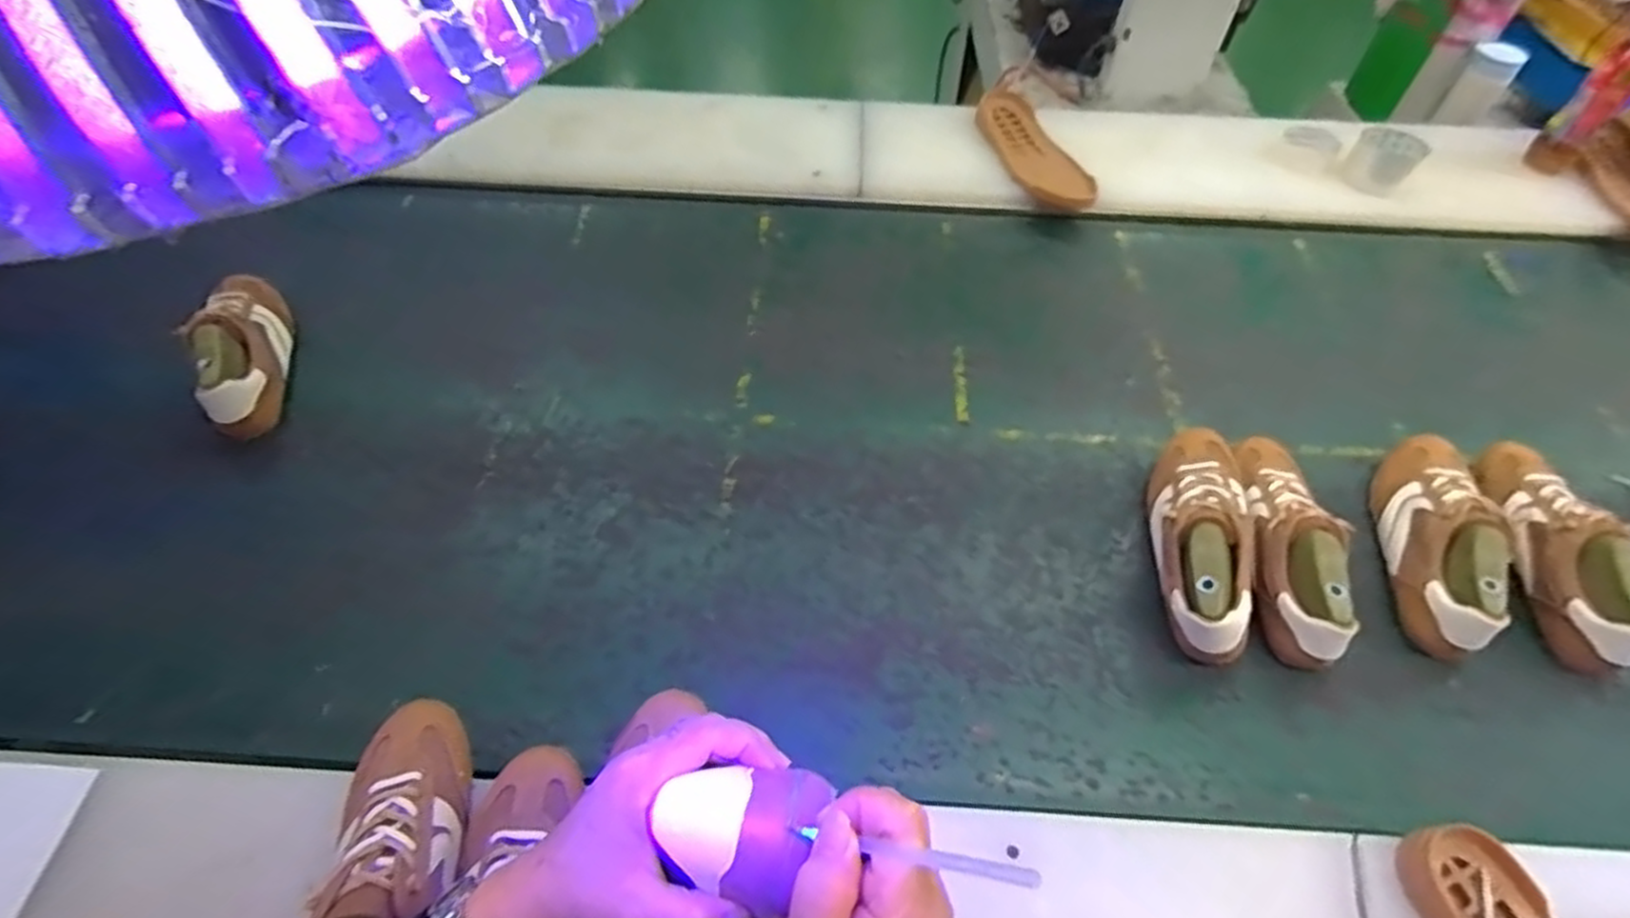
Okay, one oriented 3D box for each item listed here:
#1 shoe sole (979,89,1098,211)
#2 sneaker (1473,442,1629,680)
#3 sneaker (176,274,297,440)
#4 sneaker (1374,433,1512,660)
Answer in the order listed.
[{"bbox_3d":[0.324,-0.476,1.167,0.105,0.034,0.281,-10,57,-13],"label":"shoe sole"},{"bbox_3d":[0.757,0.087,0.770,0.081,0.095,0.243,12,54,7],"label":"sneaker"},{"bbox_3d":[-0.691,-0.145,0.919,0.074,0.112,0.266,-17,56,-13],"label":"sneaker"},{"bbox_3d":[0.640,0.066,0.779,0.093,0.092,0.262,18,54,13],"label":"sneaker"}]

